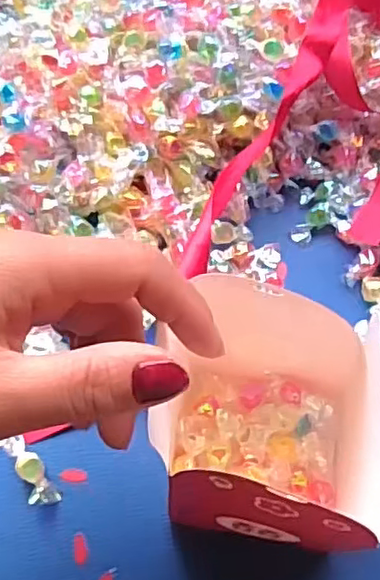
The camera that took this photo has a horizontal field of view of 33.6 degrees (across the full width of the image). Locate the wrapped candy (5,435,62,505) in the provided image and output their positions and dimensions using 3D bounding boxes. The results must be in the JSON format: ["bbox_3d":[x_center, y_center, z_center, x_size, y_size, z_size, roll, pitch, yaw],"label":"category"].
[{"bbox_3d":[-0.081,0.093,0.320,0.014,0.013,0.037,-32,68,-15],"label":"wrapped candy"}]

